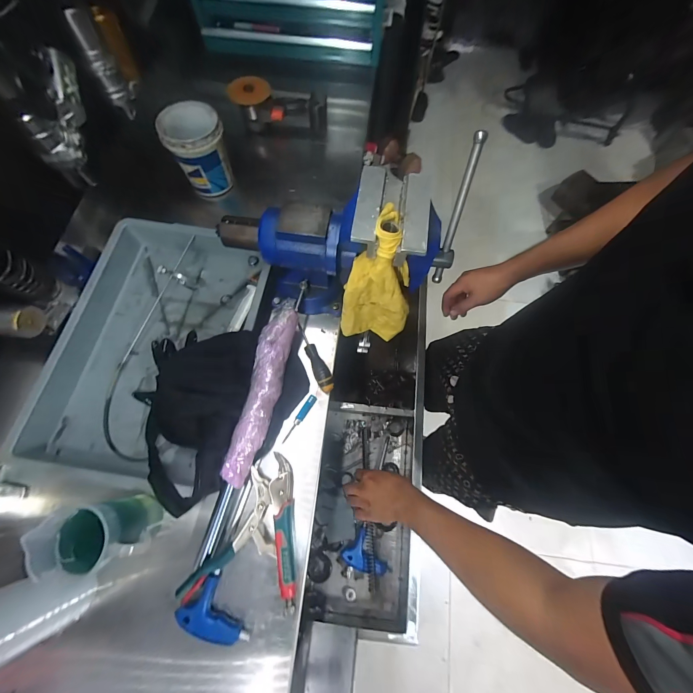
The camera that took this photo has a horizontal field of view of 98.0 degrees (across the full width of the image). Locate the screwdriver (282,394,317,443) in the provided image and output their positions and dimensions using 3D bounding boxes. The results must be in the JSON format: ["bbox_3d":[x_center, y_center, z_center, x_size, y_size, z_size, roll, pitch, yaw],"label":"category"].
[{"bbox_3d":[-0.087,0.131,0.550,0.015,0.008,0.097,32,73,9],"label":"screwdriver"}]

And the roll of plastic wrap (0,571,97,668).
[{"bbox_3d":[-0.412,0.340,0.383,0.077,0.177,0.080,-24,73,-10],"label":"roll of plastic wrap"}]

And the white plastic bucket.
[{"bbox_3d":[-0.320,-0.427,0.676,0.116,0.159,0.114,1,71,-2],"label":"white plastic bucket"}]

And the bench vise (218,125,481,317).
[{"bbox_3d":[-0.016,-0.163,0.524,0.394,0.235,0.156,0,71,-2],"label":"bench vise"}]

